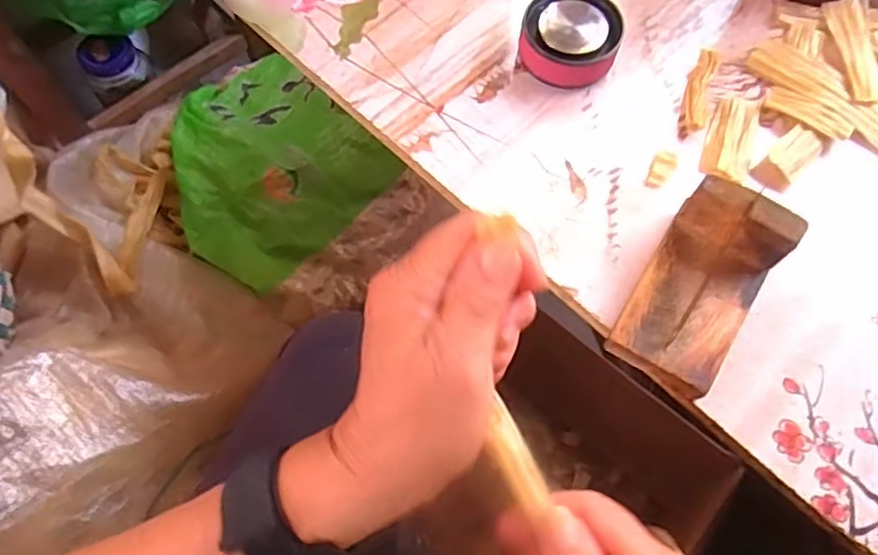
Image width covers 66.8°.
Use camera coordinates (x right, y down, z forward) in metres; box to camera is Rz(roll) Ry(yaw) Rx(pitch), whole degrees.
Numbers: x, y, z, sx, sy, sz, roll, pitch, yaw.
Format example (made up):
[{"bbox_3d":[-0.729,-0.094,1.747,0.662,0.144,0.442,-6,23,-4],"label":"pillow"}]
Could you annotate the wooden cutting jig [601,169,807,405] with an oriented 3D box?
[{"bbox_3d":[0.151,0.005,0.379,0.062,0.062,0.103,30,67,12],"label":"wooden cutting jig"}]

